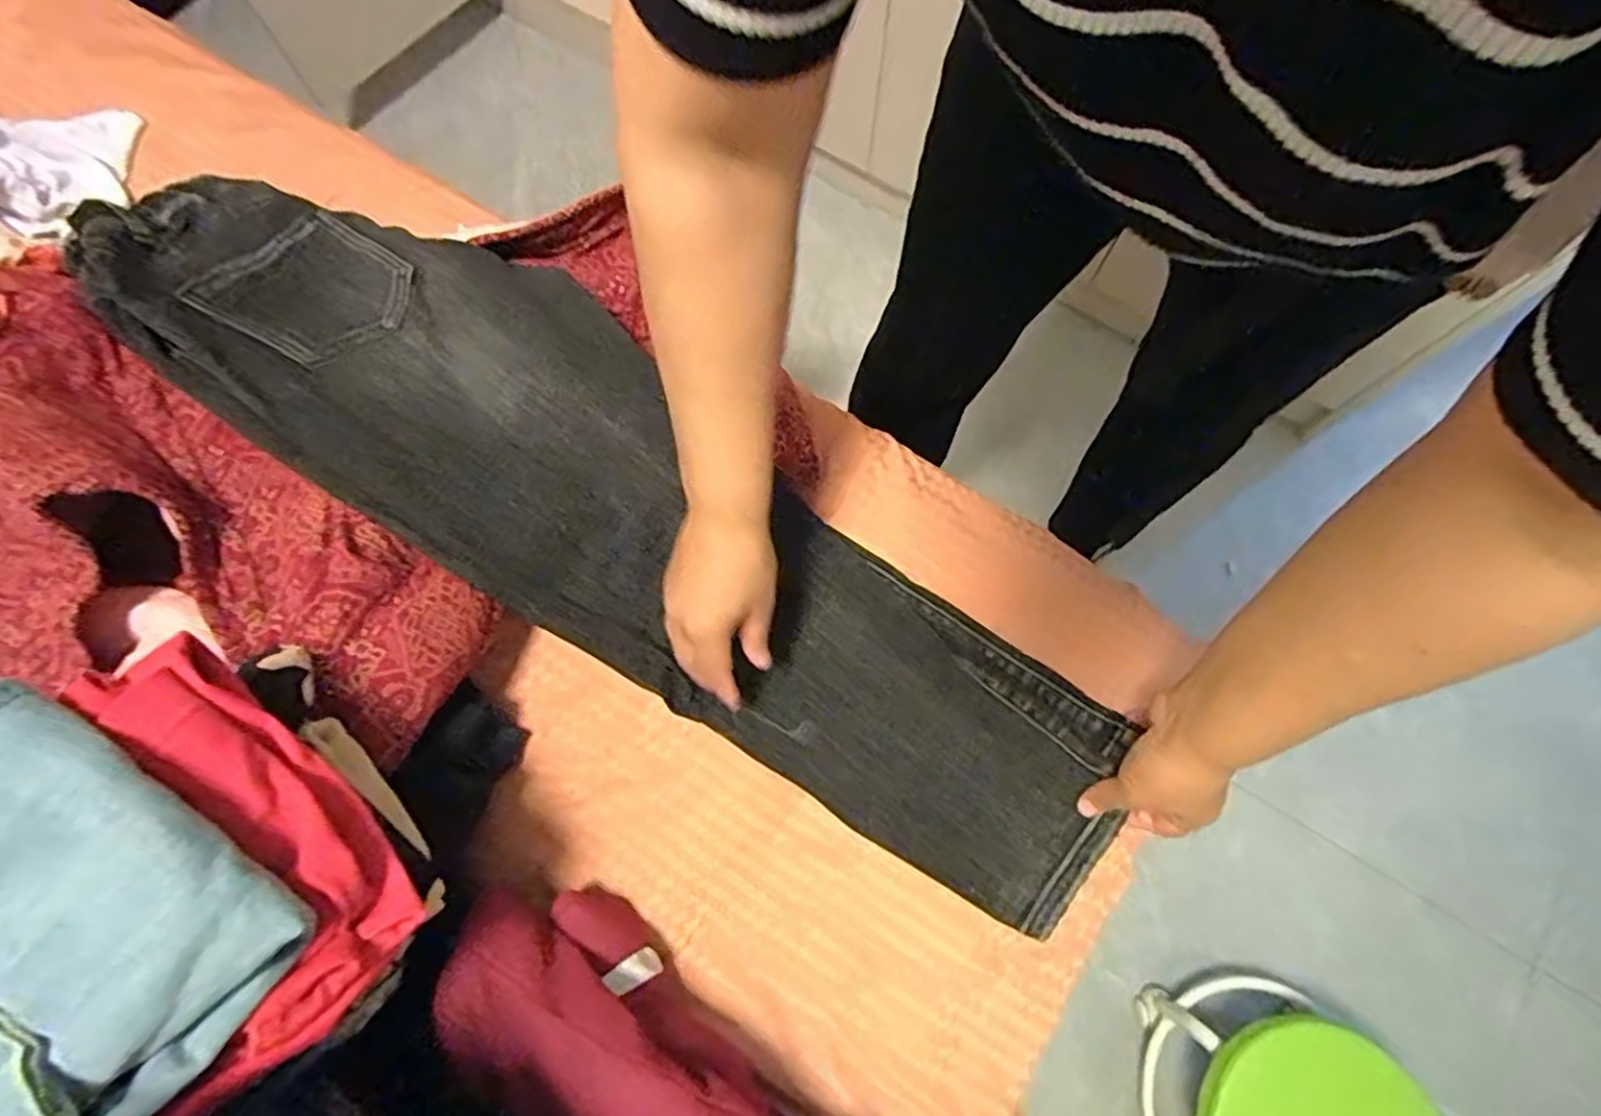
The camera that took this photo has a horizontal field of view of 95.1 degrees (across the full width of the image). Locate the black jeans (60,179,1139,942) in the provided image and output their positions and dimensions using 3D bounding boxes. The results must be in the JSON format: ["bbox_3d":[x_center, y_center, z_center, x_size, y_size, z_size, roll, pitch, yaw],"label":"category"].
[{"bbox_3d":[-0.159,-0.056,0.570,0.861,0.076,0.219,34,76,4],"label":"black jeans"}]

